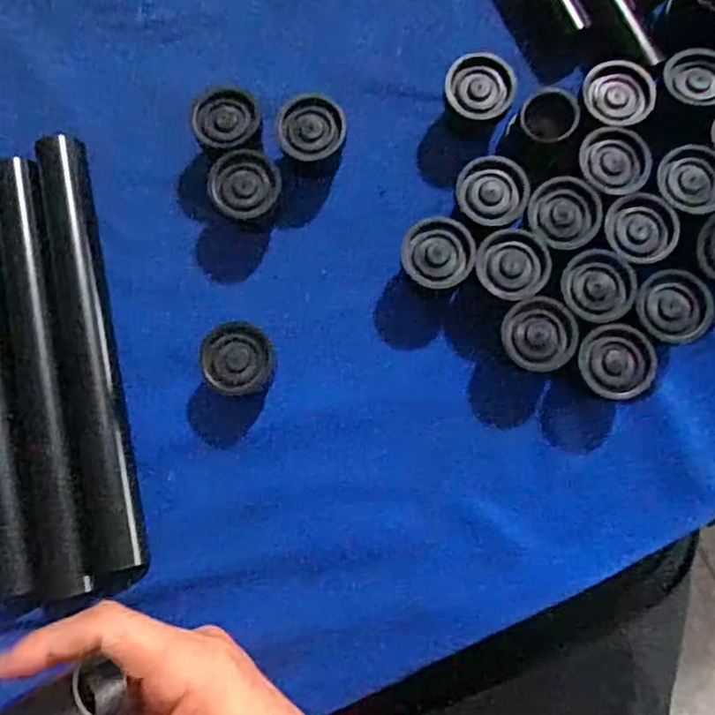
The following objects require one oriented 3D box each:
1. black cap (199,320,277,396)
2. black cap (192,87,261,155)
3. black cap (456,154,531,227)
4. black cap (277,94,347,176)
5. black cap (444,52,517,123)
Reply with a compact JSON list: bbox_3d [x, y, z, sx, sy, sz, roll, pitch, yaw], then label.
[{"bbox_3d":[-0.058,0.002,0.329,0.031,0.035,0.034,0,82,1],"label":"black cap"},{"bbox_3d":[-0.066,-0.118,0.346,0.033,0.032,0.029,-16,82,-2],"label":"black cap"},{"bbox_3d":[0.067,-0.080,0.338,0.034,0.029,0.035,0,82,1],"label":"black cap"},{"bbox_3d":[-0.023,-0.114,0.346,0.033,0.031,0.031,0,82,1],"label":"black cap"},{"bbox_3d":[0.062,-0.135,0.346,0.033,0.033,0.030,0,82,1],"label":"black cap"}]

